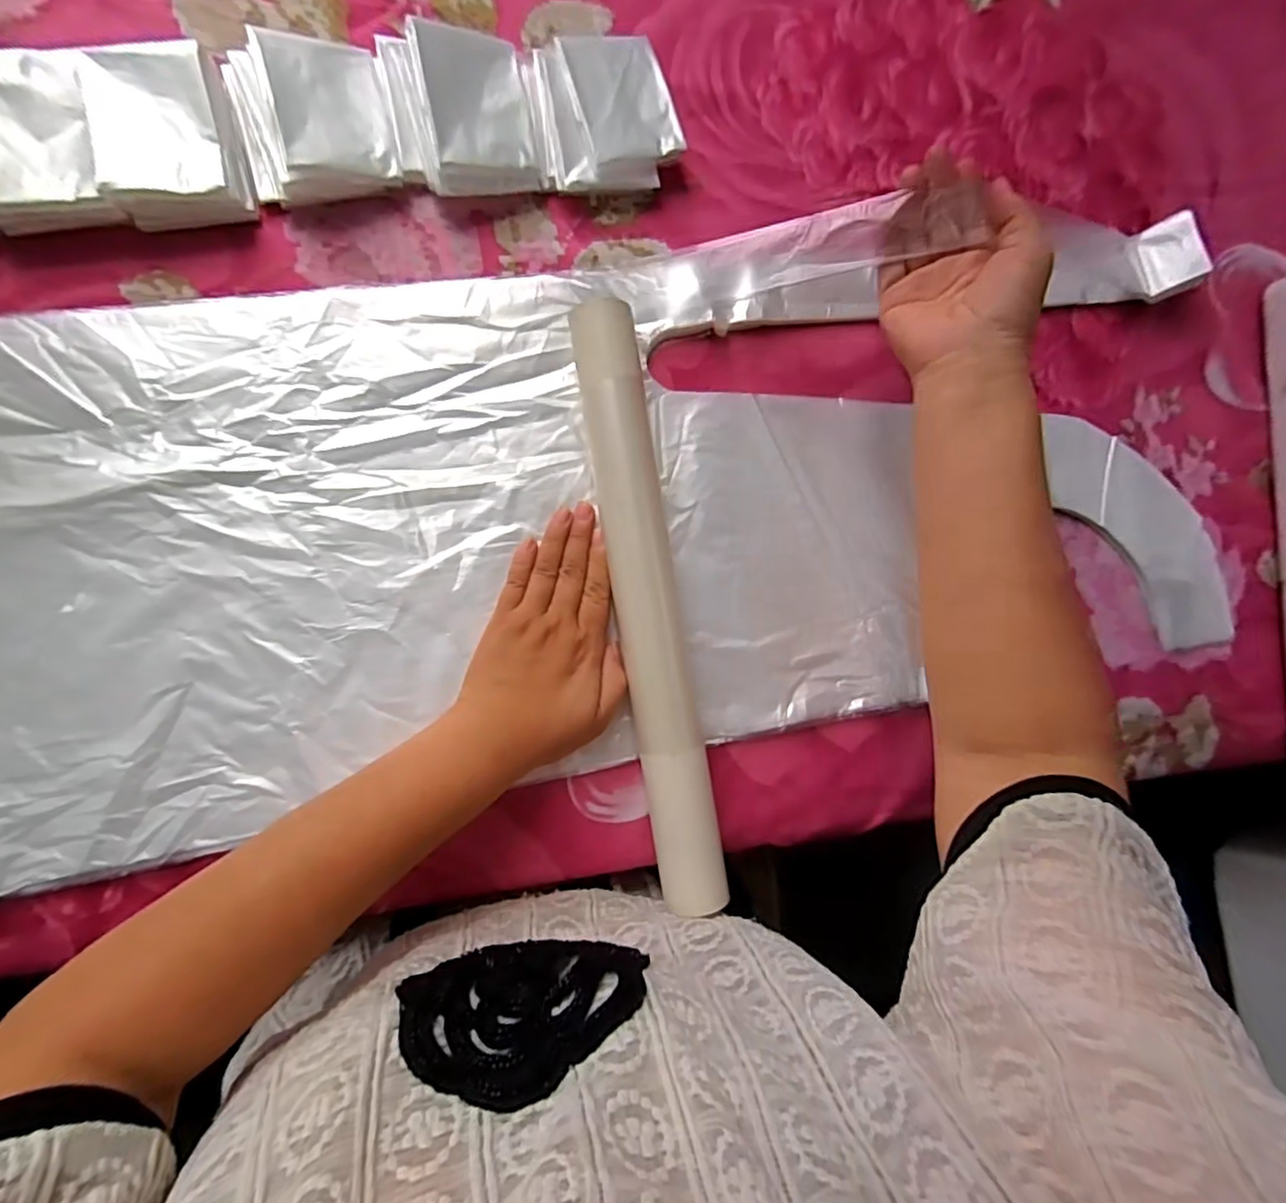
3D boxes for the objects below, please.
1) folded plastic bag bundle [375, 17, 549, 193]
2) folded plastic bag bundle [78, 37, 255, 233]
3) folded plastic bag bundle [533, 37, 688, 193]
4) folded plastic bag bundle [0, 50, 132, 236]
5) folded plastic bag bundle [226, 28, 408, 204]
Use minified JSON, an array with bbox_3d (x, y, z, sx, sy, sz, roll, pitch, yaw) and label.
[{"bbox_3d":[-0.108,-0.297,0.372,0.088,0.034,0.088,-10,89,-9],"label":"folded plastic bag bundle"},{"bbox_3d":[-0.265,-0.260,0.344,0.067,0.028,0.083,-13,90,-9],"label":"folded plastic bag bundle"},{"bbox_3d":[-0.021,-0.313,0.394,0.084,0.020,0.091,-11,89,-9],"label":"folded plastic bag bundle"},{"bbox_3d":[-0.336,-0.257,0.343,0.066,0.031,0.086,-10,89,-9],"label":"folded plastic bag bundle"},{"bbox_3d":[-0.193,-0.283,0.358,0.084,0.033,0.086,-14,90,-9],"label":"folded plastic bag bundle"}]

